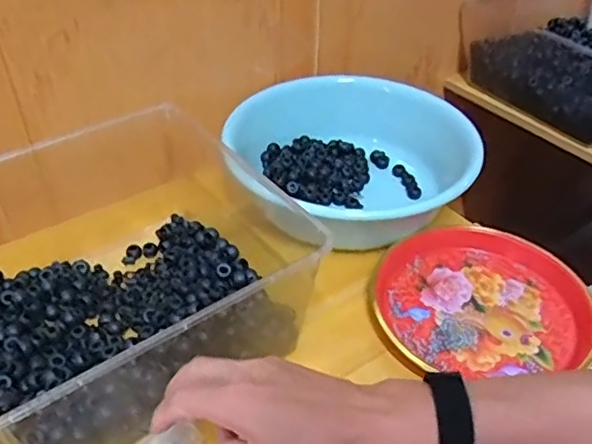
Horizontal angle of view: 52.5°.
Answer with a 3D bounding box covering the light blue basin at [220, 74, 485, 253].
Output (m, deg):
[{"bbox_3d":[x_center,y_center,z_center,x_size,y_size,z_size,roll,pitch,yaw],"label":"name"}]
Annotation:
[{"bbox_3d":[0.079,-0.079,0.770,0.261,0.109,0.284,0,41,0],"label":"light blue basin"}]

